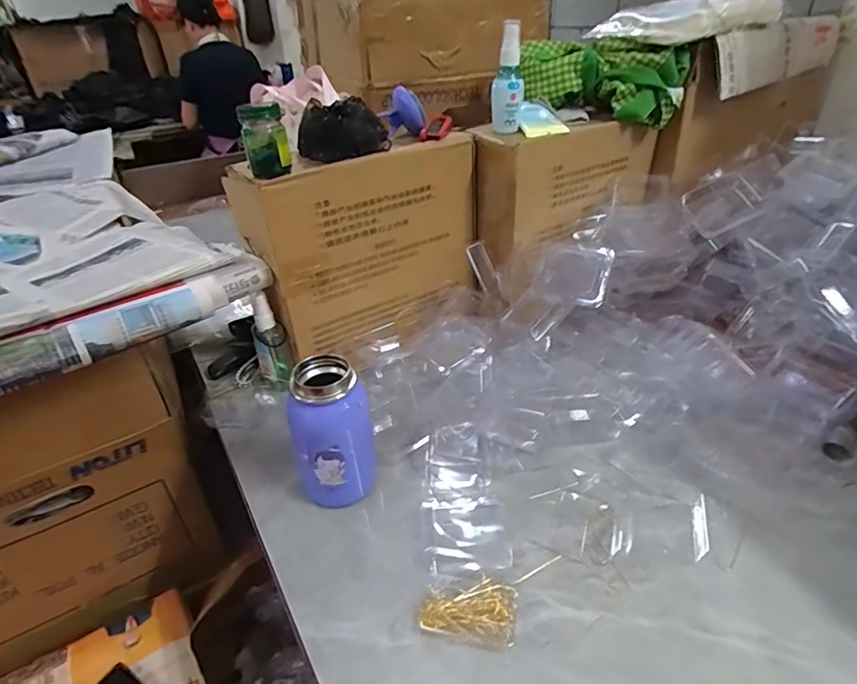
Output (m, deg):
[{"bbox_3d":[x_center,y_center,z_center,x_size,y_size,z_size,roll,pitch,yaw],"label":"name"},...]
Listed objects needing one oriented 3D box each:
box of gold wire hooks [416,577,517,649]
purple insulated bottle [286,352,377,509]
[{"bbox_3d":[0.032,0.209,0.395,0.072,0.015,0.043,7,34,12],"label":"box of gold wire hooks"},{"bbox_3d":[-0.091,0.088,0.473,0.075,0.138,0.063,-8,34,-11],"label":"purple insulated bottle"}]

